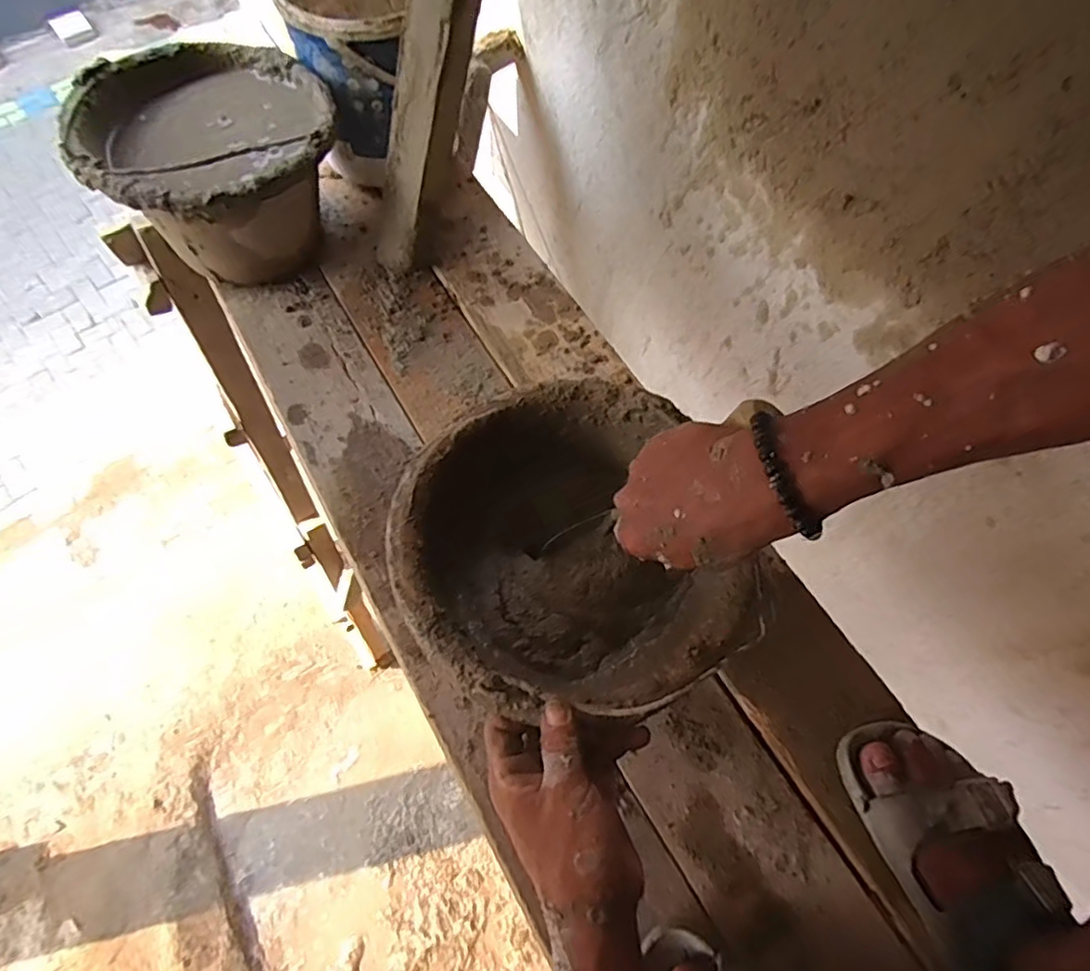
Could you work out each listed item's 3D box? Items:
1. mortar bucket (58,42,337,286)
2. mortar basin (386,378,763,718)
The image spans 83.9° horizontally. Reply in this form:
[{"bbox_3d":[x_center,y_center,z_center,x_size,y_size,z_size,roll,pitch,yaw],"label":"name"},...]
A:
[{"bbox_3d":[-0.341,-0.338,0.667,0.233,0.175,0.228,1,66,-2],"label":"mortar bucket"},{"bbox_3d":[0.008,0.049,0.483,0.224,0.160,0.261,-17,68,-9],"label":"mortar basin"}]

